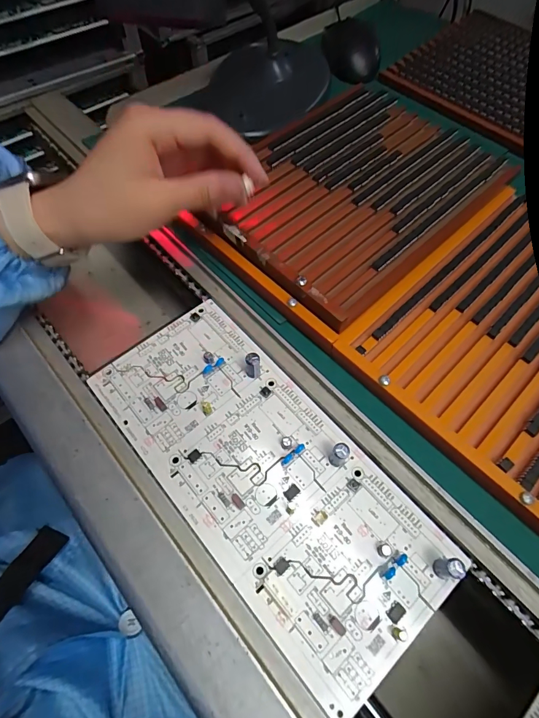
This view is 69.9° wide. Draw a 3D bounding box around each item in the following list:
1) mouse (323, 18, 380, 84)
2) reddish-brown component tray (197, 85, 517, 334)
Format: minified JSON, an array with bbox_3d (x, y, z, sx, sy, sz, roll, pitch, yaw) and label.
[{"bbox_3d":[0.098,-0.367,0.459,0.066,0.030,0.088,5,61,2],"label":"mouse"},{"bbox_3d":[0.070,-0.144,0.325,0.234,0.020,0.172,-40,69,-20],"label":"reddish-brown component tray"}]

